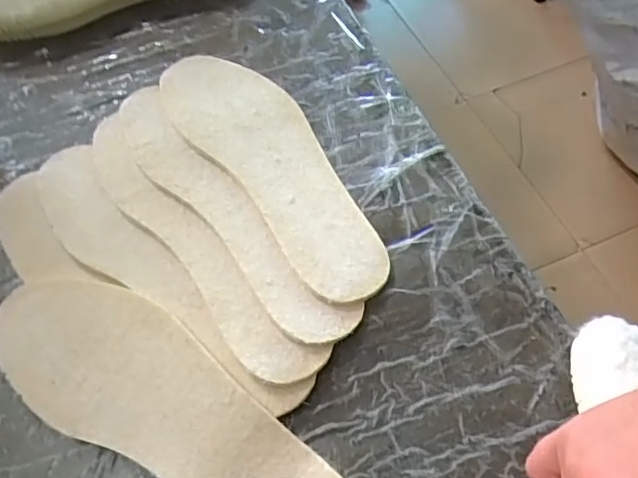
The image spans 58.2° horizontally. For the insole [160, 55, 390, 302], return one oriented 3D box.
[{"bbox_3d":[-0.039,-0.063,0.448,0.093,0.006,0.271,-24,60,-20],"label":"insole"}]

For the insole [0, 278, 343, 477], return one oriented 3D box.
[{"bbox_3d":[-0.095,0.101,0.353,0.264,0.010,0.092,24,70,16],"label":"insole"}]

